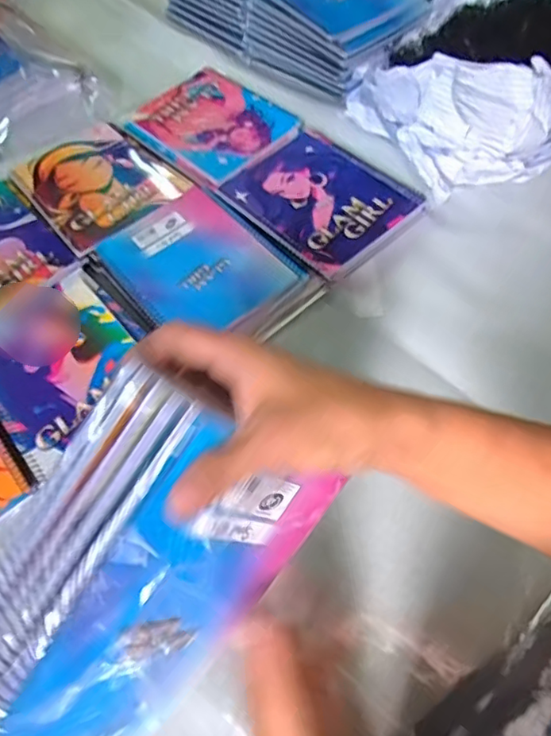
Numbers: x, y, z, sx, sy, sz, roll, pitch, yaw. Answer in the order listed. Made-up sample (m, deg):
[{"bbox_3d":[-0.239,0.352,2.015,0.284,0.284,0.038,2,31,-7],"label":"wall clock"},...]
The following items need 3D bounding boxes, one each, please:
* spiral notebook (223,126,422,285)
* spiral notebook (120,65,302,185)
[{"bbox_3d":[0.052,-0.202,0.687,0.161,0.022,0.204,-40,66,-19],"label":"spiral notebook"},{"bbox_3d":[-0.084,-0.332,0.774,0.207,0.013,0.161,38,68,22],"label":"spiral notebook"}]

